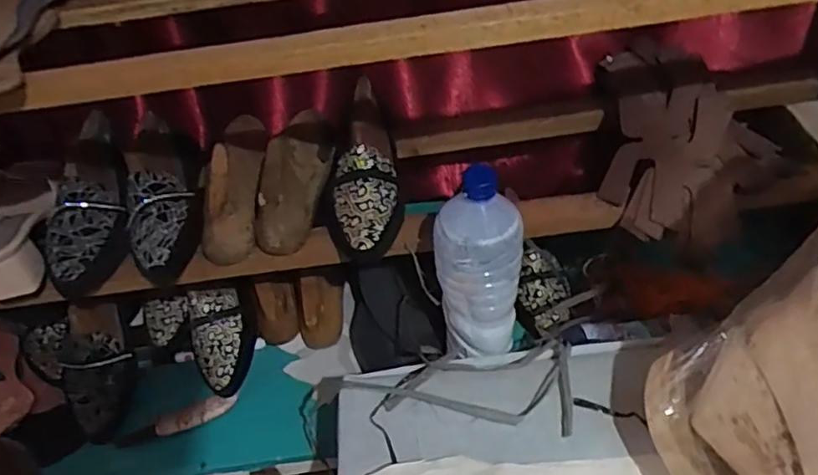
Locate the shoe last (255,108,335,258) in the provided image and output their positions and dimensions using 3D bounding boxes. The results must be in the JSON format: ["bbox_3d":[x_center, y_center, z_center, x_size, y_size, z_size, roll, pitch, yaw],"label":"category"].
[{"bbox_3d":[-0.126,-0.075,0.685,0.048,0.087,0.172,2,46,9],"label":"shoe last"}]

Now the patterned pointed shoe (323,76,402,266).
[{"bbox_3d":[-0.056,-0.081,0.694,0.078,0.098,0.227,-6,45,1],"label":"patterned pointed shoe"}]

